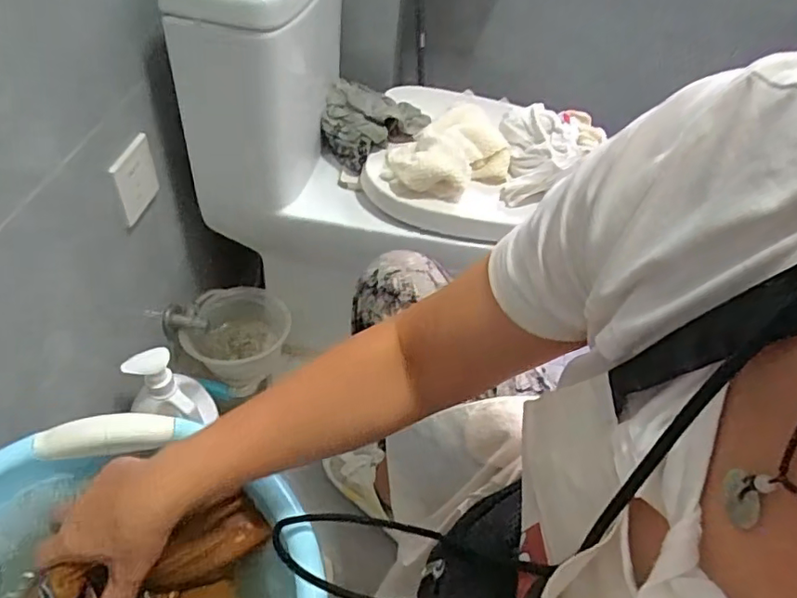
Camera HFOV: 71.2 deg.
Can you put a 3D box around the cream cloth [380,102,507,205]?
[{"bbox_3d":[0.072,-0.223,0.848,0.199,0.065,0.146,-20,52,-21],"label":"cream cloth"}]

